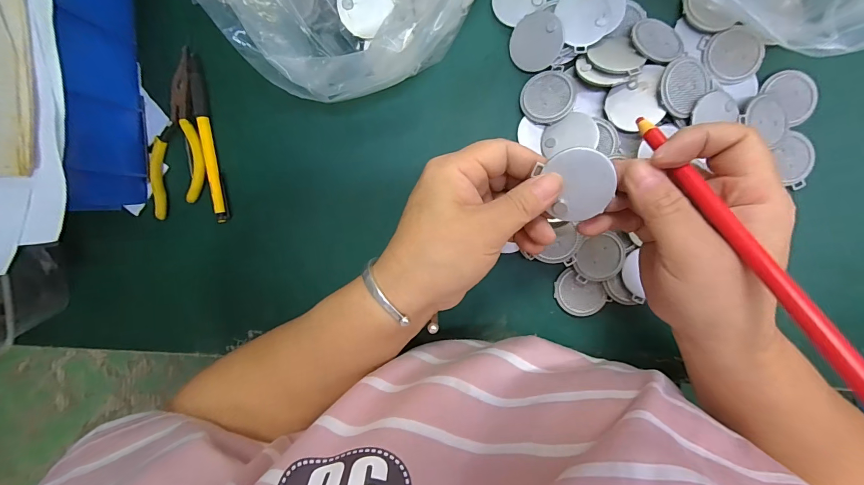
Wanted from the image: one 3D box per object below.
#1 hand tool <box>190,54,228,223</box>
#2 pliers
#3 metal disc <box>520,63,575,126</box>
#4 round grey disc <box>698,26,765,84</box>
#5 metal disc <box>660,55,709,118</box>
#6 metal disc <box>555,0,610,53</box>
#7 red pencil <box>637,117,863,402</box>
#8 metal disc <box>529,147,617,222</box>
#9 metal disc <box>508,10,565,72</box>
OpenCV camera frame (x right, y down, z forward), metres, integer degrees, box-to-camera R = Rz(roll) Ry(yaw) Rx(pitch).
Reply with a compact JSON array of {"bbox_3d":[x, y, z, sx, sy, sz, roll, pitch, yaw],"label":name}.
[{"bbox_3d":[-0.192,-0.087,0.317,0.014,0.008,0.138,-6,93,6],"label":"hand tool"},{"bbox_3d":[-0.217,-0.091,0.317,0.047,0.010,0.138,4,94,5],"label":"pliers"},{"bbox_3d":[0.090,-0.113,0.289,0.040,0.004,0.039,1,92,20],"label":"metal disc"},{"bbox_3d":[0.224,-0.140,0.277,0.037,0.006,0.038,0,93,5],"label":"round grey disc"},{"bbox_3d":[0.178,-0.112,0.262,0.035,0.005,0.039,42,88,-16],"label":"metal disc"},{"bbox_3d":[0.113,-0.168,0.278,0.037,0.005,0.044,-22,90,0],"label":"metal disc"},{"bbox_3d":[0.141,-0.004,0.171,0.008,0.006,0.160,-23,60,6],"label":"red pencil"},{"bbox_3d":[0.080,-0.032,0.206,0.035,0.010,0.039,-34,90,6],"label":"metal disc"},{"bbox_3d":[0.080,-0.154,0.285,0.039,0.005,0.041,6,104,24],"label":"metal disc"}]

